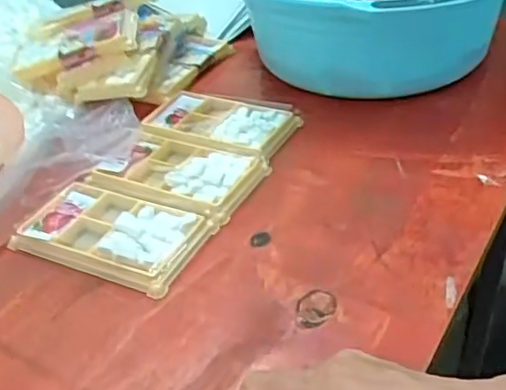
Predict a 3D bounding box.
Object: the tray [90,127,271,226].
[{"bbox_3d":[-0.059,-0.022,0.514,0.126,0.012,0.077,16,42,26],"label":"tray"}]

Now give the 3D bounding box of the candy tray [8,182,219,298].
[{"bbox_3d":[-0.103,0.025,0.465,0.132,0.012,0.078,14,42,24],"label":"candy tray"}]

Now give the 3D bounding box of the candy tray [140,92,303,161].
[{"bbox_3d":[-0.031,-0.066,0.569,0.134,0.007,0.076,14,42,19],"label":"candy tray"}]

